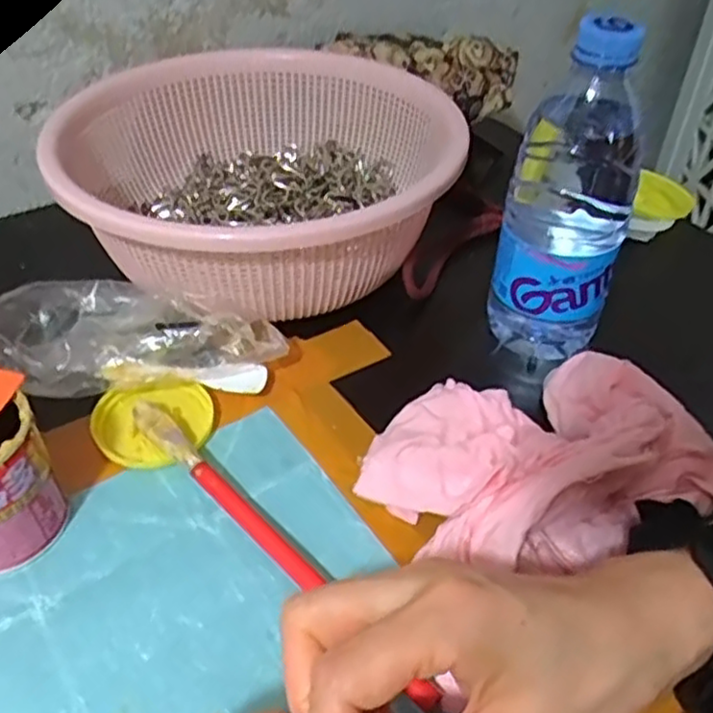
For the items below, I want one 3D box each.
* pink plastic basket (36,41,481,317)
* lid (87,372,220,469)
[{"bbox_3d":[-0.070,-0.124,0.506,0.268,0.103,0.244,0,43,0],"label":"pink plastic basket"},{"bbox_3d":[-0.116,0.037,0.400,0.066,0.012,0.057,-15,45,-16],"label":"lid"}]

